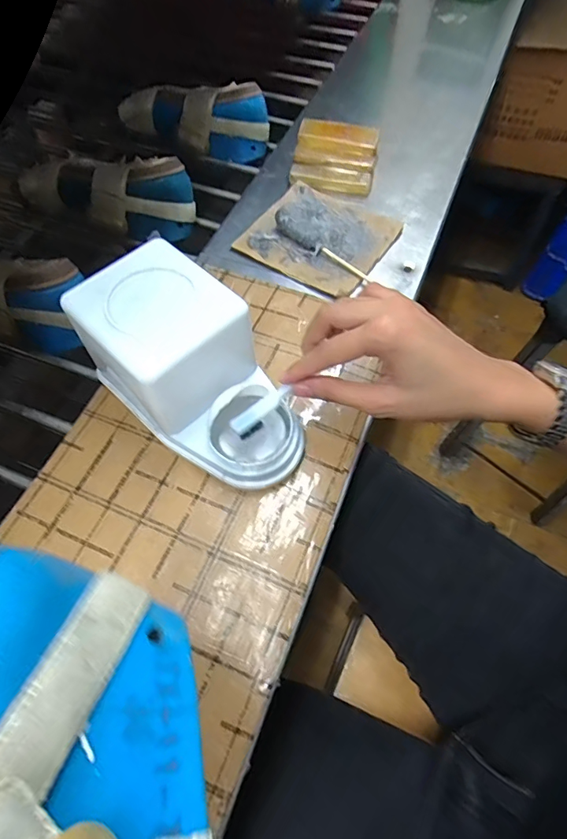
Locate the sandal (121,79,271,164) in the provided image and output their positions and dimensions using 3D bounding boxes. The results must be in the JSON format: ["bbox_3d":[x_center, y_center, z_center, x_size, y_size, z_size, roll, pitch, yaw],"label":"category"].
[{"bbox_3d":[-0.124,-0.435,0.659,0.204,0.074,0.060,15,63,9],"label":"sandal"}]

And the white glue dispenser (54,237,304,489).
[{"bbox_3d":[-0.068,-0.030,0.356,0.185,0.106,0.106,40,69,20],"label":"white glue dispenser"}]

